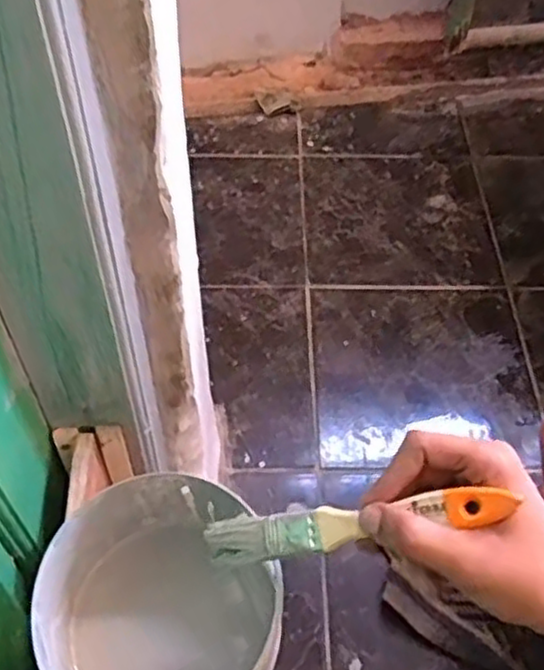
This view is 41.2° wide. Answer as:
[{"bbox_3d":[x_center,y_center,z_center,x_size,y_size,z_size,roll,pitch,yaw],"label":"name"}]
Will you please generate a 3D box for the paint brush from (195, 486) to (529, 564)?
[{"bbox_3d":[0.041,0.101,0.387,0.165,0.009,0.023,-15,51,19],"label":"paint brush"}]

